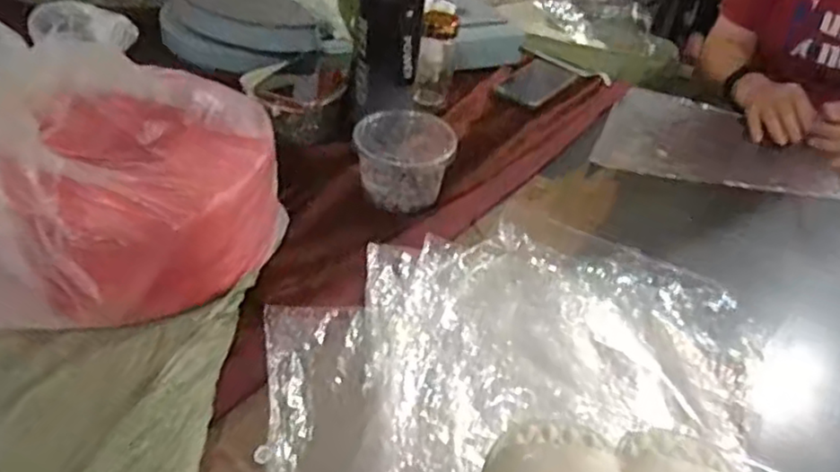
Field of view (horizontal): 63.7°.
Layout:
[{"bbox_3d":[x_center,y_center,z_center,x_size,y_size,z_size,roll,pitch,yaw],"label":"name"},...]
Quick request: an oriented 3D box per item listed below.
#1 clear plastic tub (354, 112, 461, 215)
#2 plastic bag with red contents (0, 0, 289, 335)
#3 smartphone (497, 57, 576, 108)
[{"bbox_3d":[-0.017,-0.089,0.773,0.111,0.077,0.103,5,38,-4],"label":"clear plastic tub"},{"bbox_3d":[-0.282,-0.053,0.598,0.205,0.187,0.298,34,45,29],"label":"plastic bag with red contents"},{"bbox_3d":[0.182,-0.238,1.050,0.073,0.005,0.150,35,51,18],"label":"smartphone"}]

